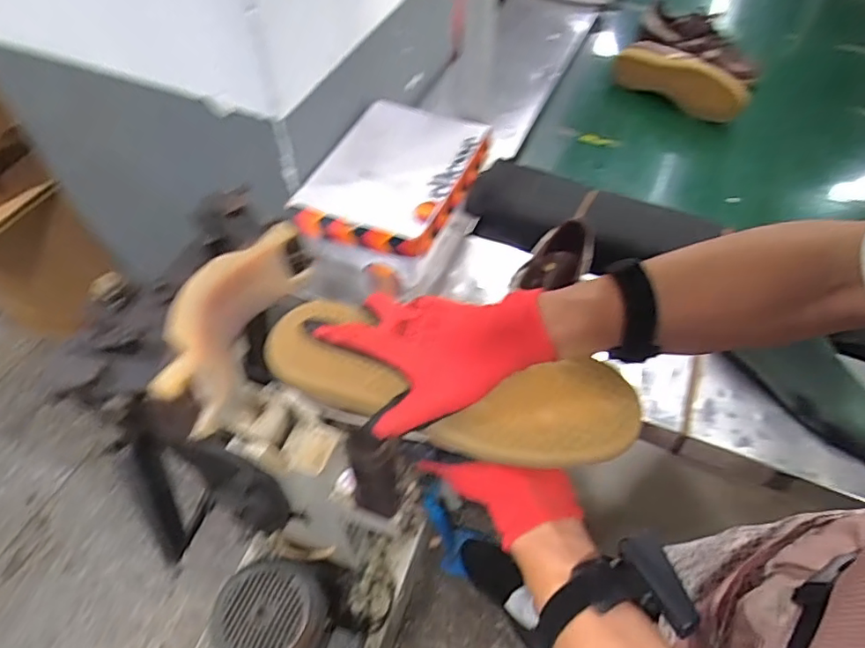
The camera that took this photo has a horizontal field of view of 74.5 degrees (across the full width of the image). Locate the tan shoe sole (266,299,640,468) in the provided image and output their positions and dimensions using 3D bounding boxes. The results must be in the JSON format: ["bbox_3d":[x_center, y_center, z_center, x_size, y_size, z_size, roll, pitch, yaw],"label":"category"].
[{"bbox_3d":[0.005,0.044,0.457,0.300,0.027,0.101,12,54,13],"label":"tan shoe sole"}]

